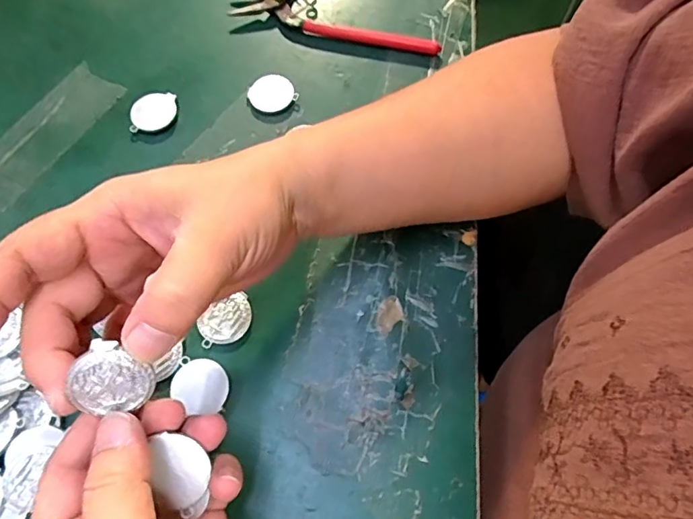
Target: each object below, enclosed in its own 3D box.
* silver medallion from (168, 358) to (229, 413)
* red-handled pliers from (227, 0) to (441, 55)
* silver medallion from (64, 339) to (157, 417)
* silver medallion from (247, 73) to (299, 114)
[{"bbox_3d":[-0.076,0.066,0.268,0.030,0.004,0.026,14,68,7],"label":"silver medallion"},{"bbox_3d":[-0.007,-0.197,0.379,0.152,0.010,0.105,2,67,2],"label":"red-handled pliers"},{"bbox_3d":[-0.083,0.042,0.183,0.027,0.028,0.004,5,23,-23],"label":"silver medallion"},{"bbox_3d":[-0.050,-0.111,0.342,0.029,0.006,0.028,0,67,1],"label":"silver medallion"}]

